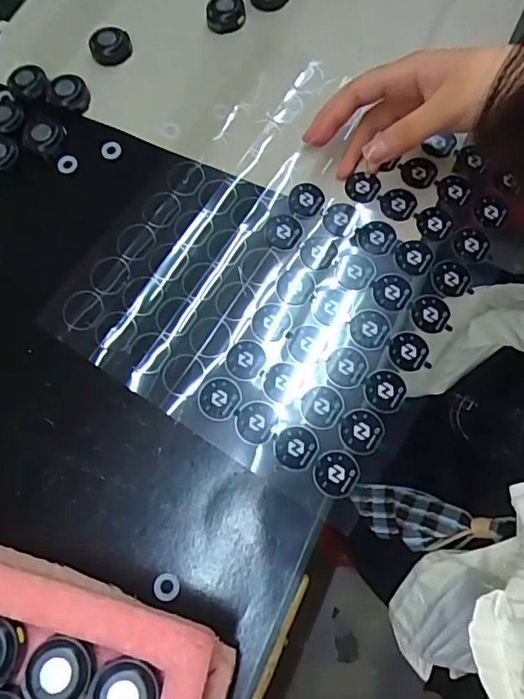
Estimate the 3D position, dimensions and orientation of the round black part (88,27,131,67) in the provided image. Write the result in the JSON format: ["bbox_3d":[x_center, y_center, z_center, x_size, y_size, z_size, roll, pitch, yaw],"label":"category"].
[{"bbox_3d":[-0.115,-0.230,0.386,0.030,0.009,0.030,-1,71,3],"label":"round black part"}]

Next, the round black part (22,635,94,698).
[{"bbox_3d":[-0.093,0.147,0.231,0.031,0.011,0.028,-31,72,-7],"label":"round black part"}]

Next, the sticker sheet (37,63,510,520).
[{"bbox_3d":[0.017,-0.062,0.335,0.222,0.008,0.254,32,78,11],"label":"sticker sheet"}]

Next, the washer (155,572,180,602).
[{"bbox_3d":[-0.052,0.131,0.280,0.014,0.004,0.014,-1,71,3],"label":"washer"}]

